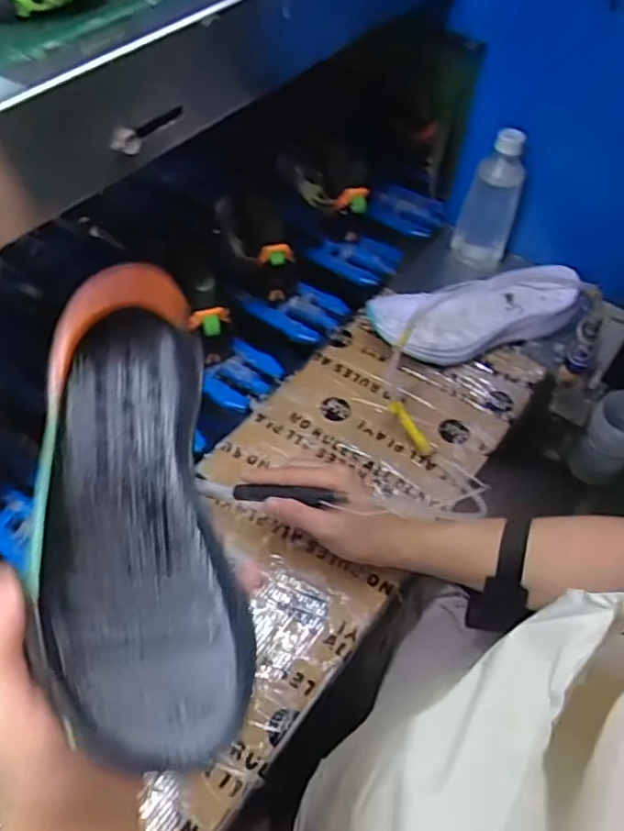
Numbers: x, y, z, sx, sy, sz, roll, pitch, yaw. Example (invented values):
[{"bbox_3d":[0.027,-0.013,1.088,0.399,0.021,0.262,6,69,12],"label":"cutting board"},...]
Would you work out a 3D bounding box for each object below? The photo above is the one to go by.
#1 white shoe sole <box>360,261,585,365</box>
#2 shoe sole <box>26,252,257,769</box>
[{"bbox_3d":[0.206,-0.125,0.772,0.280,0.042,0.103,-11,55,-11],"label":"white shoe sole"},{"bbox_3d":[-0.088,0.040,0.314,0.090,0.043,0.234,-8,67,-9],"label":"shoe sole"}]

